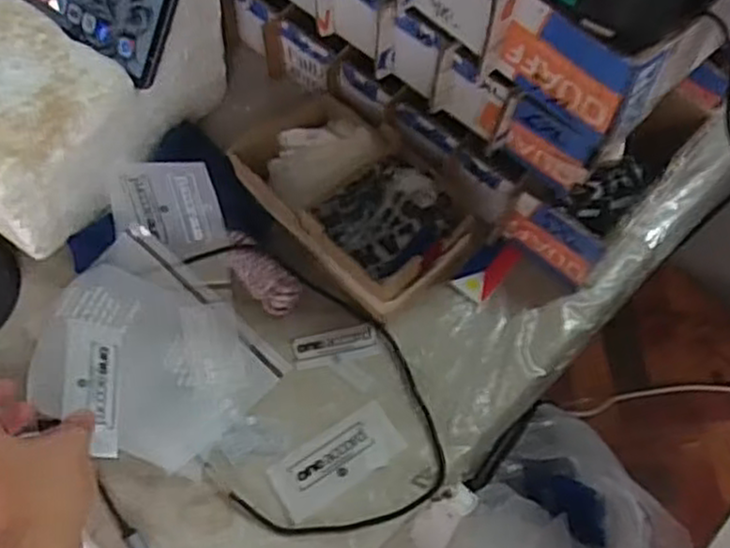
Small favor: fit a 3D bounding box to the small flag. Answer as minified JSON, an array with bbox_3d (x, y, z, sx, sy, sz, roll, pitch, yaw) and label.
[{"bbox_3d":[0.100,-0.008,0.598,0.033,0.008,0.060,38,71,17],"label":"small flag"}]

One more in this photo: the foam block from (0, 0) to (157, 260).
[{"bbox_3d":[-0.268,-0.114,0.575,0.147,0.097,0.143,34,70,16],"label":"foam block"}]

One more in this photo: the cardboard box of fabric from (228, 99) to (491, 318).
[{"bbox_3d":[-0.010,-0.064,0.601,0.117,0.057,0.193,-42,71,-17],"label":"cardboard box of fabric"}]

